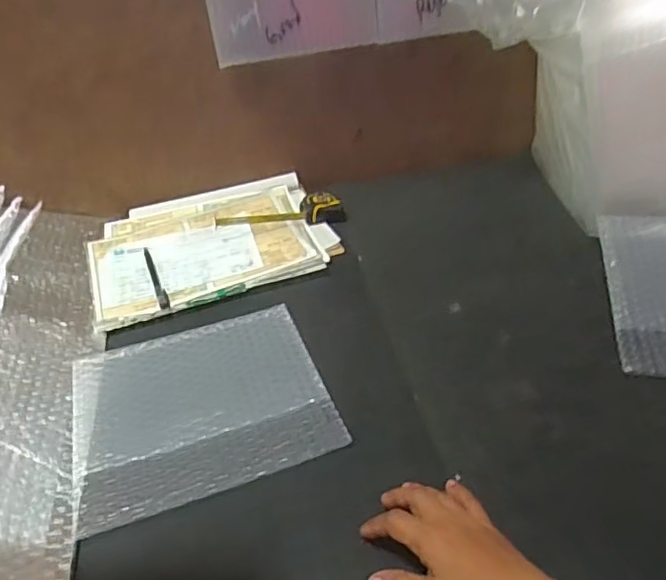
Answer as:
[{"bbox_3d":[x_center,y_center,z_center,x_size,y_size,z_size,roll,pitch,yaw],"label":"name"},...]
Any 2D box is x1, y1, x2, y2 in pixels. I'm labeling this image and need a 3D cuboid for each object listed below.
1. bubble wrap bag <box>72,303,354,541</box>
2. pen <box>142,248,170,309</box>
[{"bbox_3d":[-0.139,0.113,0.611,0.249,0.012,0.238,-16,36,-12],"label":"bubble wrap bag"},{"bbox_3d":[-0.244,-0.019,0.805,0.013,0.007,0.155,-19,36,-15],"label":"pen"}]

